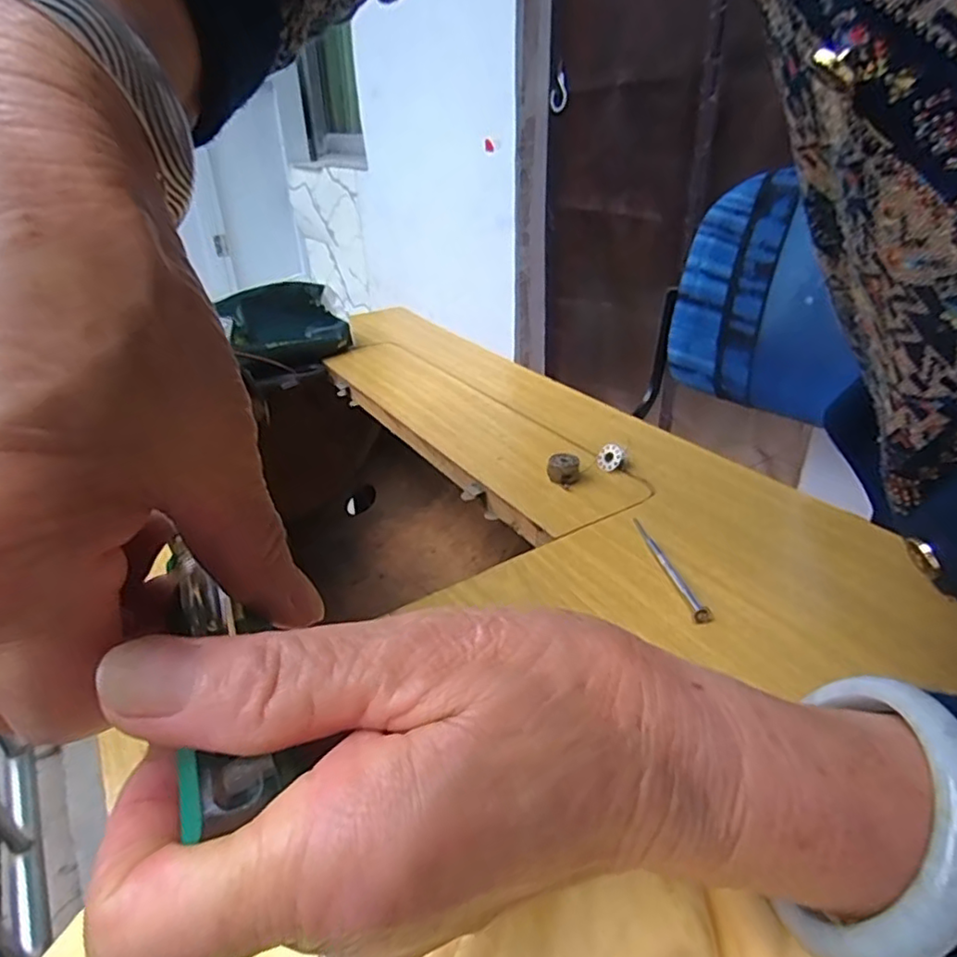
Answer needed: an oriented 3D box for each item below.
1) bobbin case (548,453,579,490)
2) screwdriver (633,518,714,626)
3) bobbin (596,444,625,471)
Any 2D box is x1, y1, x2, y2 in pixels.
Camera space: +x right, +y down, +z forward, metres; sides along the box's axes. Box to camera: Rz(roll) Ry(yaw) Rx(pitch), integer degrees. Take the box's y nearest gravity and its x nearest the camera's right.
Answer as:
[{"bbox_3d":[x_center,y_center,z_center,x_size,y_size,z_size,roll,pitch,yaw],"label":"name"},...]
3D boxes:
[{"bbox_3d":[0.061,-0.005,0.445,0.022,0.019,0.019,4,31,10],"label":"bobbin case"},{"bbox_3d":[0.110,0.048,0.355,0.012,0.007,0.095,-6,31,-6],"label":"screwdriver"},{"bbox_3d":[0.099,-0.015,0.460,0.020,0.016,0.015,4,31,10],"label":"bobbin"}]

